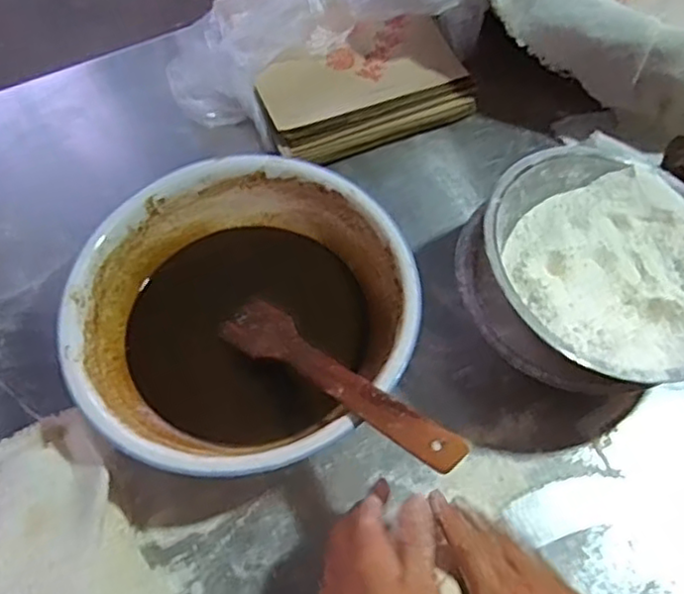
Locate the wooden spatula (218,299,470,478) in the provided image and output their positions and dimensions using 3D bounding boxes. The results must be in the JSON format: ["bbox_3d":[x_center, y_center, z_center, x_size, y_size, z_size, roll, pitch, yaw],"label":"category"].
[{"bbox_3d":[-0.007,0.055,0.472,0.041,0.008,0.227,-40,45,-23],"label":"wooden spatula"}]

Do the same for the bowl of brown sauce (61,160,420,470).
[{"bbox_3d":[-0.075,0.019,0.525,0.244,0.103,0.245,0,61,1],"label":"bowl of brown sauce"}]

